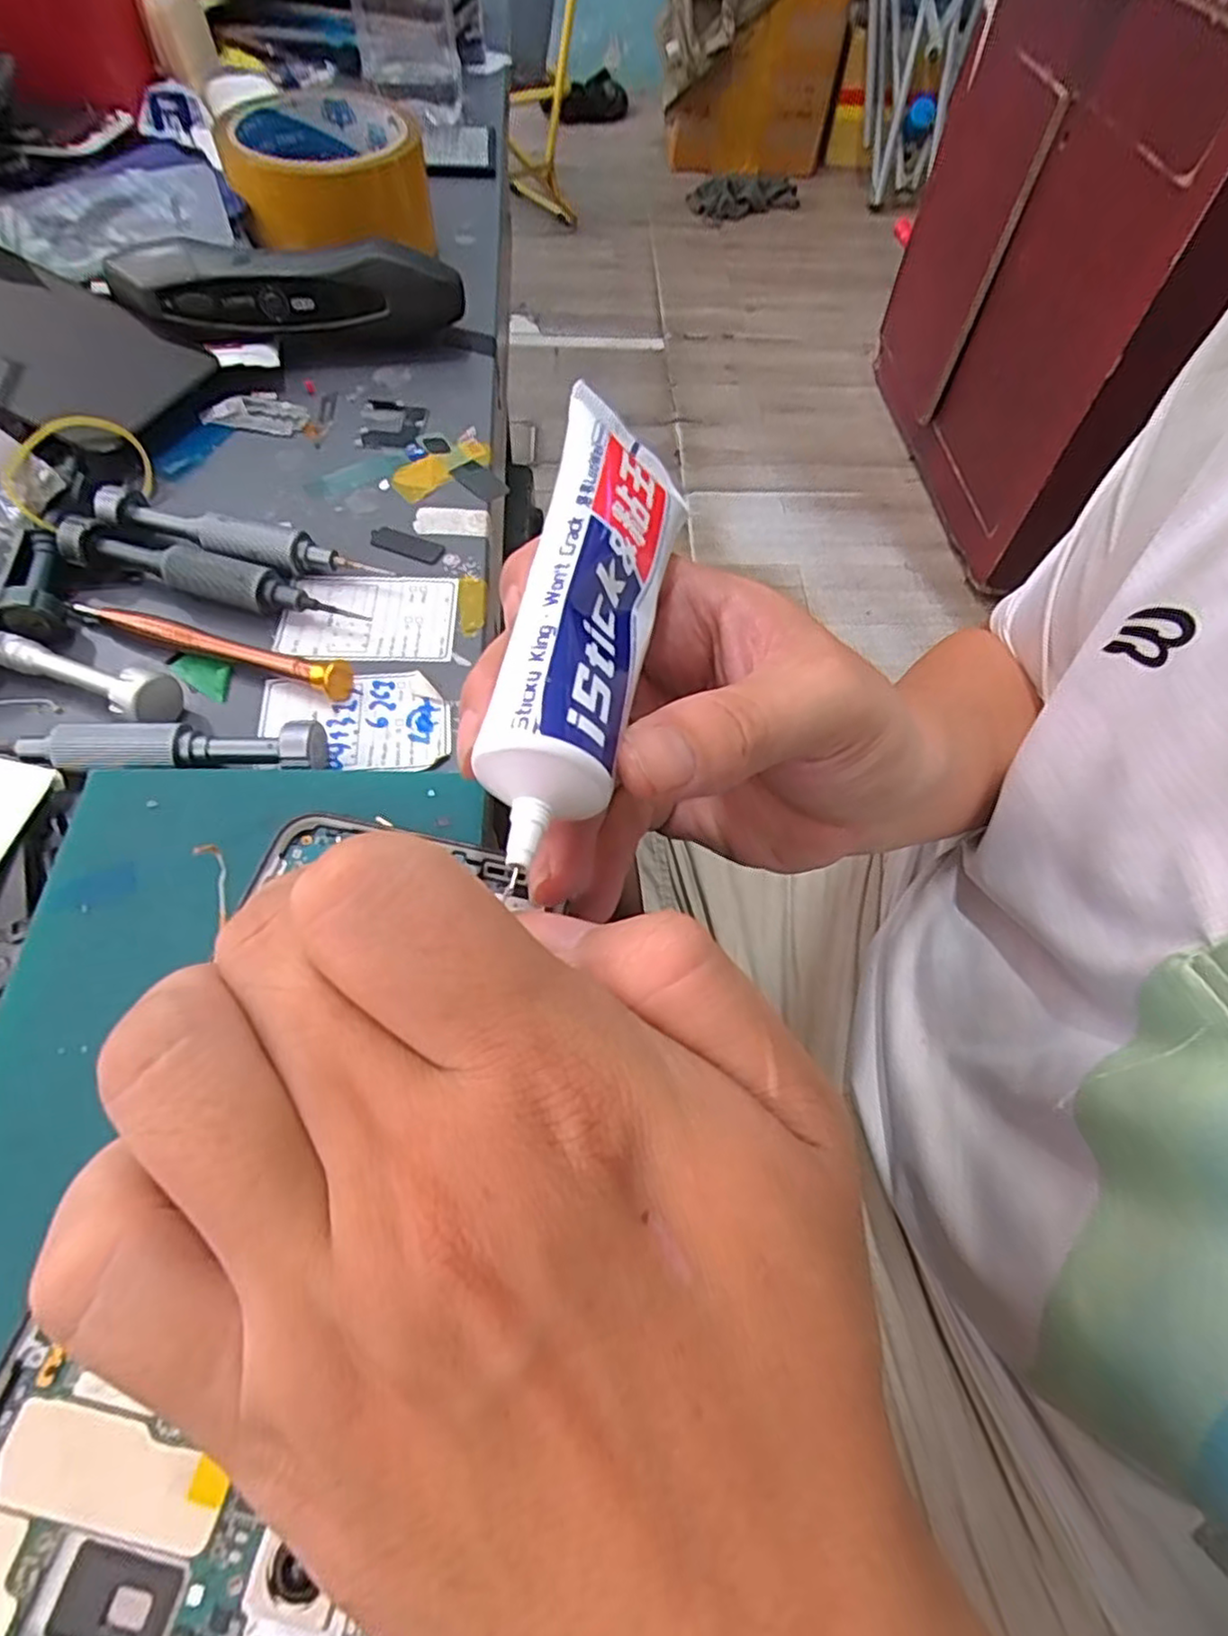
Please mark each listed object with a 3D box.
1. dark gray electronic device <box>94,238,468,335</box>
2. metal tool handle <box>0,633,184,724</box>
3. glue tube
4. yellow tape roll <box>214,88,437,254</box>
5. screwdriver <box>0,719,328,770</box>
[{"bbox_3d":[-0.140,-0.225,0.309,0.142,0.040,0.029,-1,60,-3],"label":"dark gray electronic device"},{"bbox_3d":[-0.165,-0.044,0.219,0.070,0.014,0.017,18,60,8],"label":"metal tool handle"},{"bbox_3d":[-0.004,-0.055,0.166,0.030,0.020,0.116,8,62,2],"label":"glue tube"},{"bbox_3d":[-0.145,-0.325,0.365,0.097,0.049,0.097,1,60,-2],"label":"yellow tape roll"},{"bbox_3d":[-0.136,-0.020,0.208,0.101,0.013,0.014,-1,60,-3],"label":"screwdriver"}]

